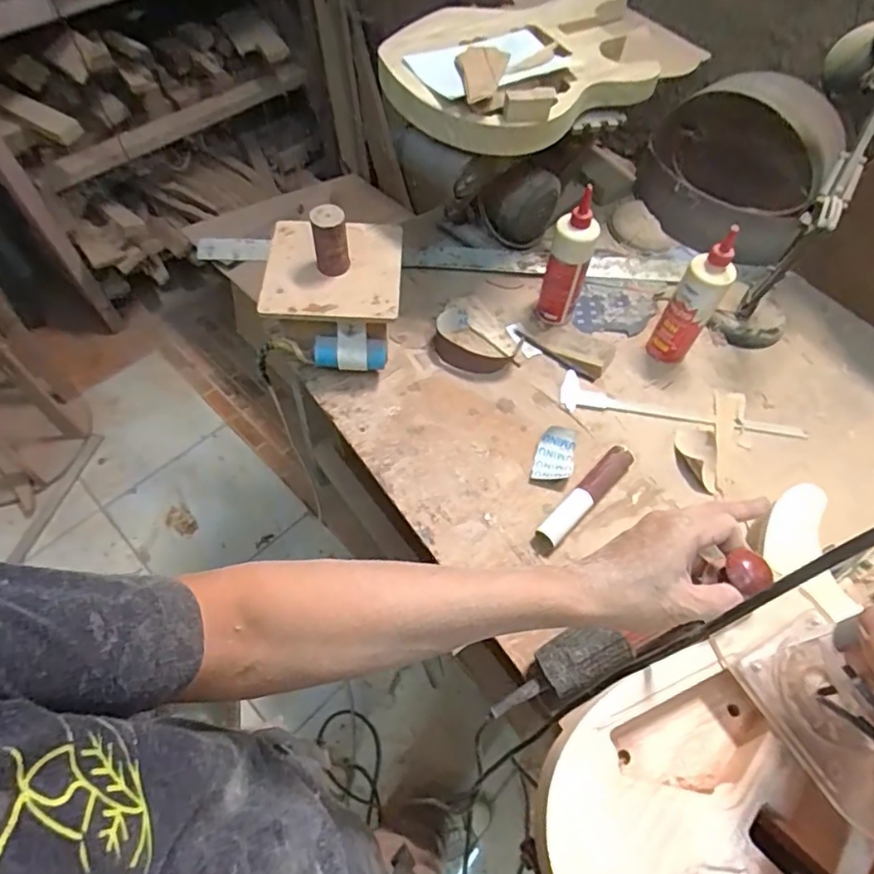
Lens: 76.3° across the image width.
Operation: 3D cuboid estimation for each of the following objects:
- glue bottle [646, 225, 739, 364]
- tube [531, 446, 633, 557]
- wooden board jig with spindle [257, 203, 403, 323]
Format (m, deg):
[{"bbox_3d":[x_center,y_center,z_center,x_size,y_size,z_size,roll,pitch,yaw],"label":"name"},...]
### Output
[{"bbox_3d":[0.398,-0.207,0.872,0.054,0.224,0.064,-22,62,-14],"label":"glue bottle"},{"bbox_3d":[0.206,0.092,0.798,0.206,0.040,0.034,-40,68,-22],"label":"tube"},{"bbox_3d":[-0.157,-0.279,0.822,0.201,0.100,0.193,0,59,-2],"label":"wooden board jig with spindle"}]

